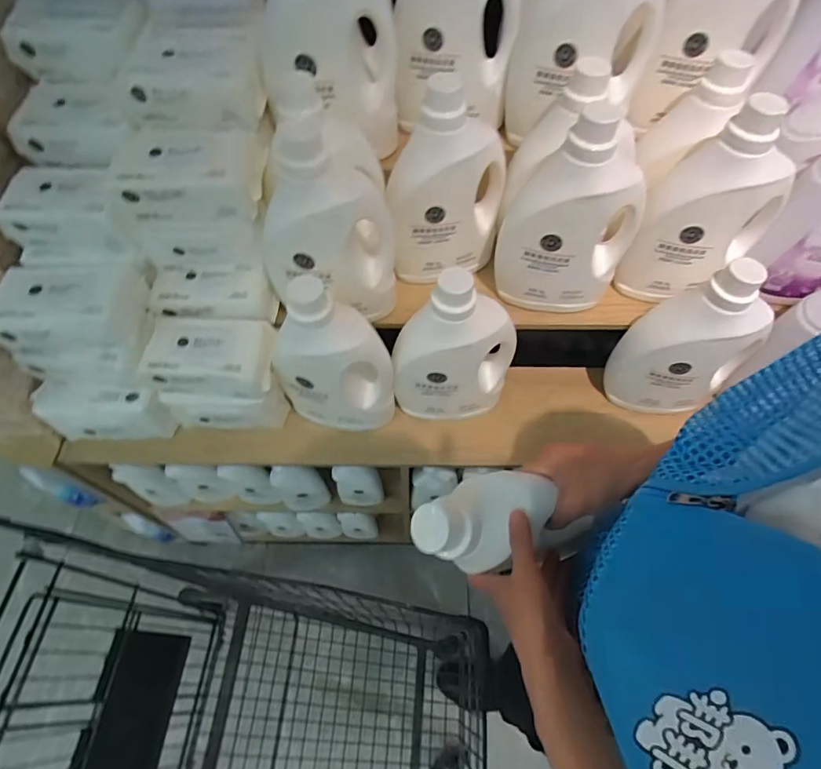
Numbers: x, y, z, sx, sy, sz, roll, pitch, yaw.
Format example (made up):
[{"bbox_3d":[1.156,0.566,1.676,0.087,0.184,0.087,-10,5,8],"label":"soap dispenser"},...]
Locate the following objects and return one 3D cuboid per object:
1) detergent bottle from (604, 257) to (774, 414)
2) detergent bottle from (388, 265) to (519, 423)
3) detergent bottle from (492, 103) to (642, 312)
[{"bbox_3d":[0.425,-0.067,0.740,0.177,0.288,0.101,2,60,1],"label":"detergent bottle"},{"bbox_3d":[0.066,-0.048,0.726,0.190,0.293,0.084,3,60,1],"label":"detergent bottle"},{"bbox_3d":[0.236,-0.238,0.691,0.190,0.286,0.096,6,60,3],"label":"detergent bottle"}]

